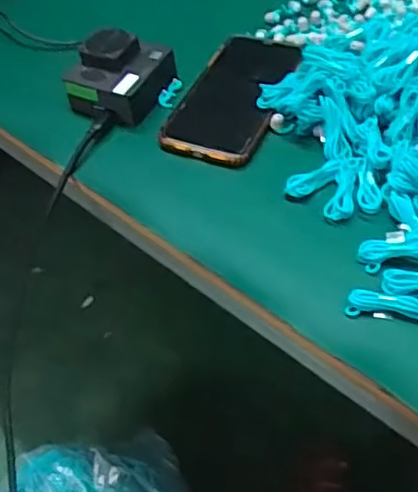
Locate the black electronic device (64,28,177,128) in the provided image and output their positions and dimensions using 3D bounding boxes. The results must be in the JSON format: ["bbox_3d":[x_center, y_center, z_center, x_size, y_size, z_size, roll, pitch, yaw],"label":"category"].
[{"bbox_3d":[-0.075,-0.152,0.526,0.066,0.045,0.078,27,59,25],"label":"black electronic device"}]

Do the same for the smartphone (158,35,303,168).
[{"bbox_3d":[0.022,-0.132,0.523,0.079,0.014,0.161,15,54,17],"label":"smartphone"}]

